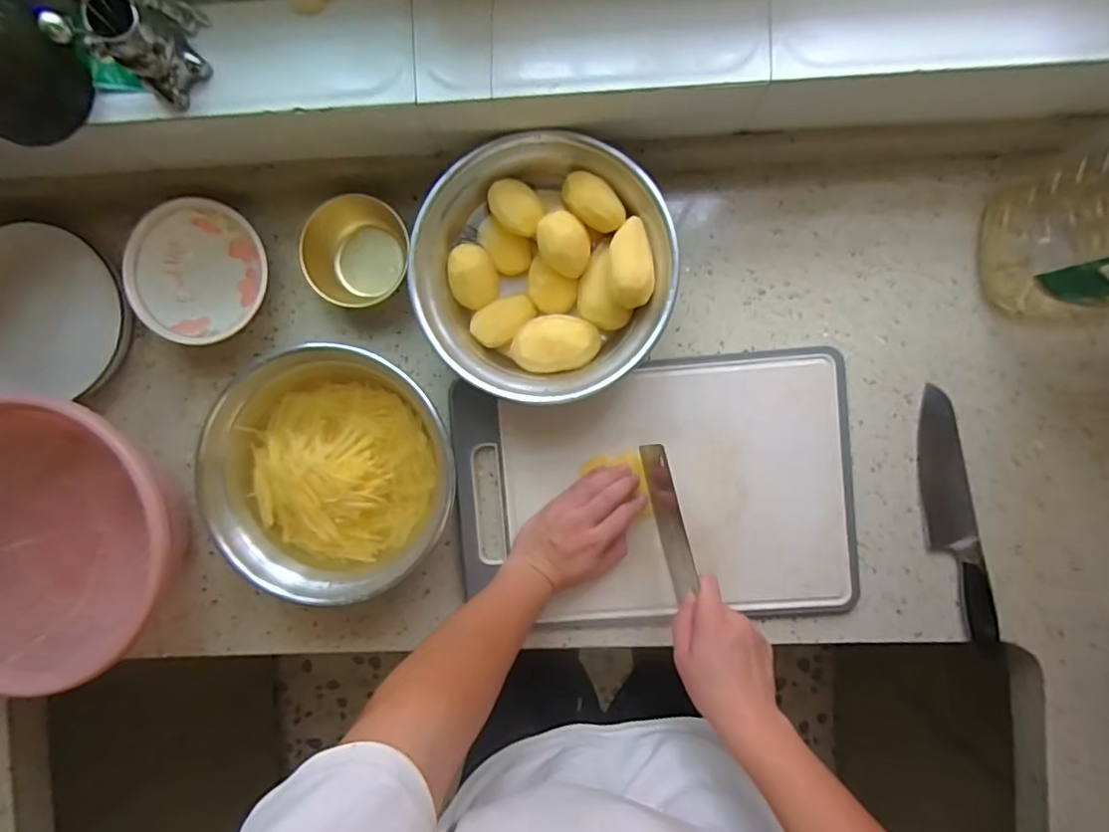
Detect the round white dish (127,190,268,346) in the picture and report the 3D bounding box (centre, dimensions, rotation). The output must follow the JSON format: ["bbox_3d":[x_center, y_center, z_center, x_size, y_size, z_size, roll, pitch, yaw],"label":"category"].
[{"bbox_3d":[-0.382,-0.155,0.615,0.145,0.048,0.145,0,92,3],"label":"round white dish"}]

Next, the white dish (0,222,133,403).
[{"bbox_3d":[-0.604,-0.120,0.668,0.157,0.026,0.196,9,99,-42],"label":"white dish"}]

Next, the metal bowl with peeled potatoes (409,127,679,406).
[{"bbox_3d":[-0.009,-0.144,0.578,0.241,0.085,0.252,0,92,3],"label":"metal bowl with peeled potatoes"}]

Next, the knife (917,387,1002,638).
[{"bbox_3d":[0.426,0.104,0.597,0.050,0.028,0.263,-10,92,3],"label":"knife"}]

